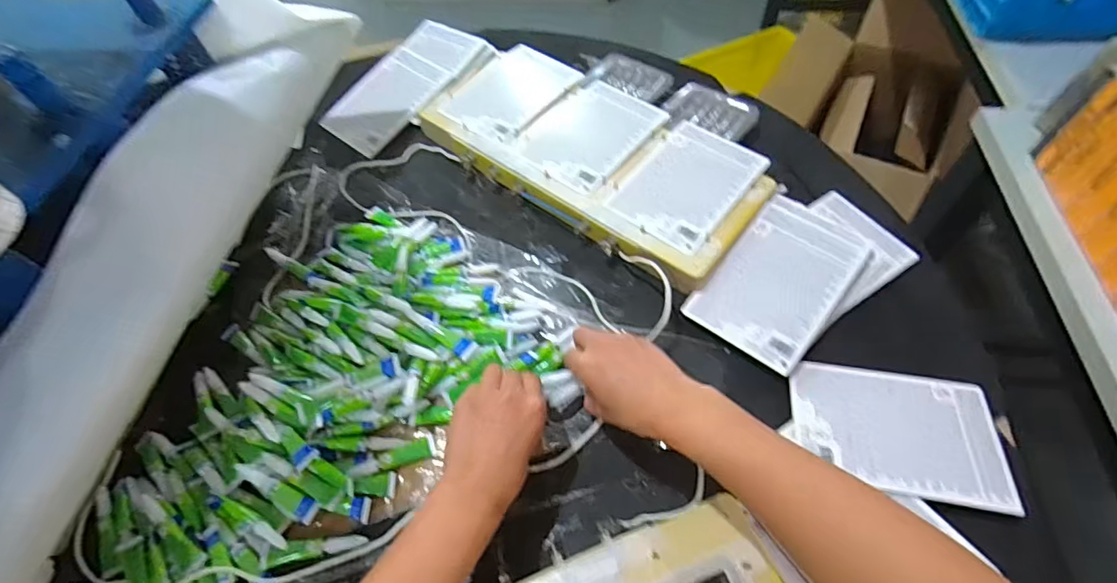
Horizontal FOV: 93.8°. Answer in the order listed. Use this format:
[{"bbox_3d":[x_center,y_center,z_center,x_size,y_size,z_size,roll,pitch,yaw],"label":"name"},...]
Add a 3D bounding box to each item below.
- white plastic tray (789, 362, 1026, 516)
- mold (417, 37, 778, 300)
[{"bbox_3d":[0.297,0.120,0.461,0.168,0.010,0.114,9,58,10],"label":"white plastic tray"},{"bbox_3d":[0.037,-0.172,0.642,0.420,0.035,0.199,35,66,24],"label":"mold"}]

